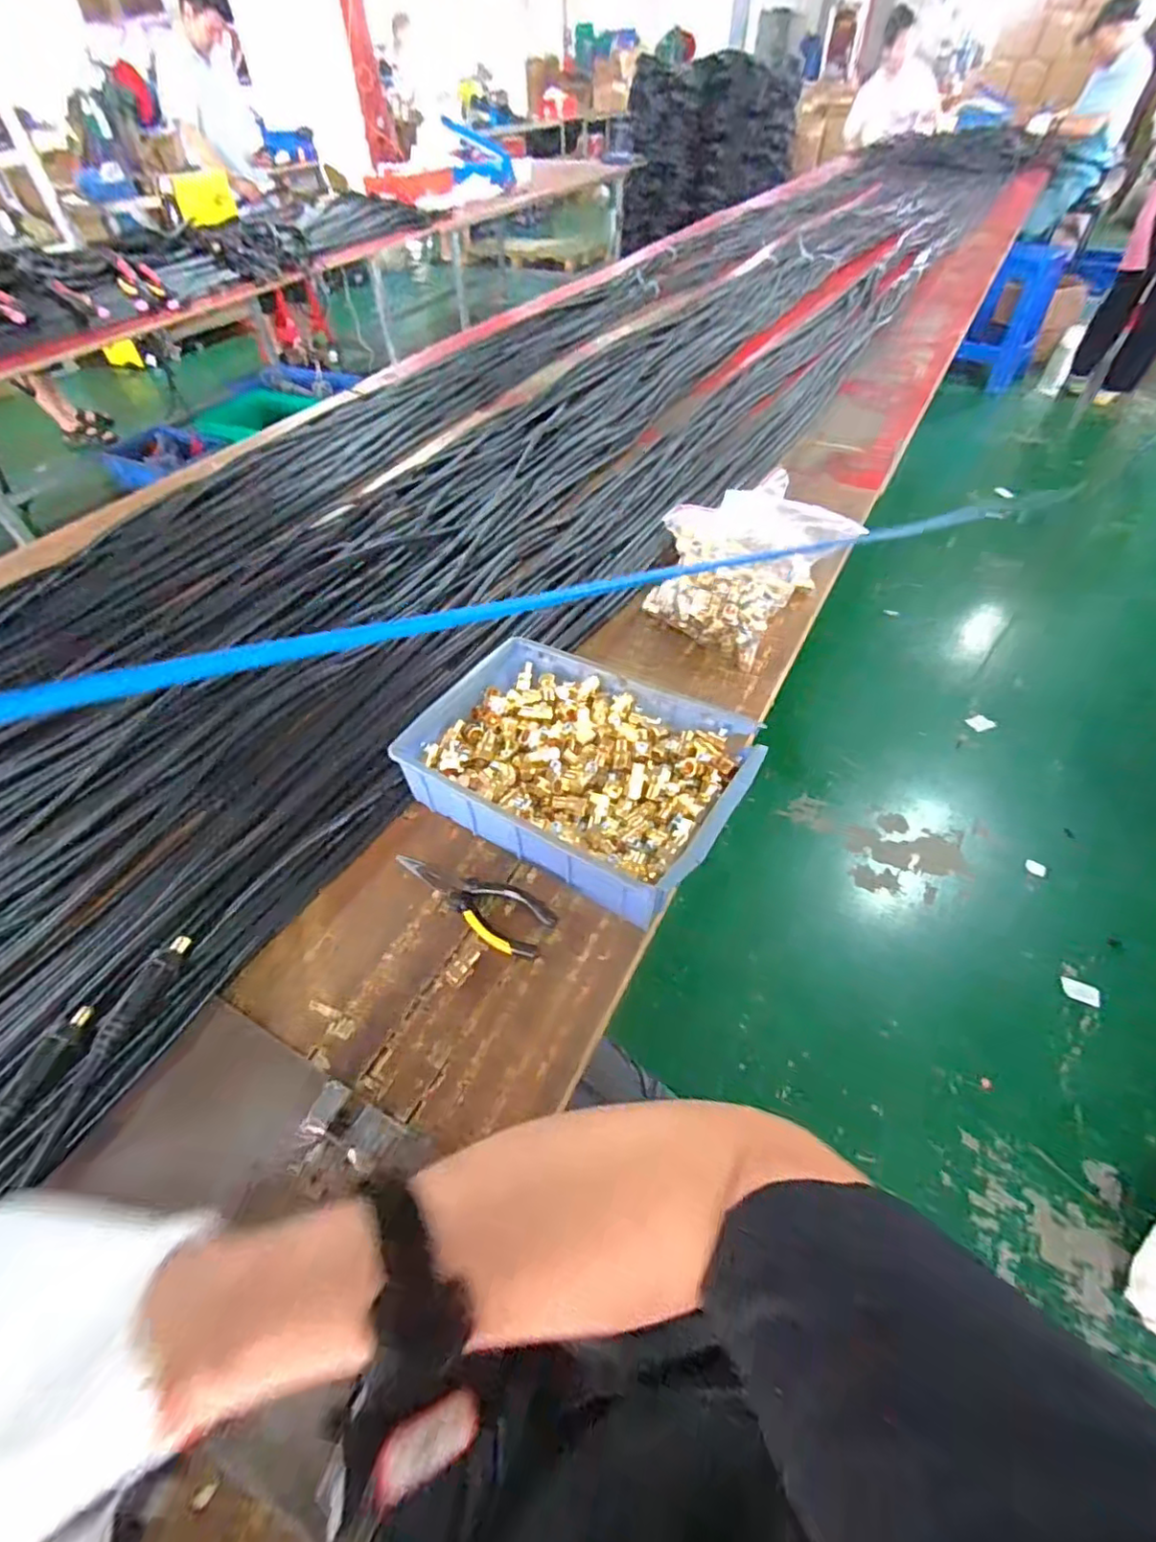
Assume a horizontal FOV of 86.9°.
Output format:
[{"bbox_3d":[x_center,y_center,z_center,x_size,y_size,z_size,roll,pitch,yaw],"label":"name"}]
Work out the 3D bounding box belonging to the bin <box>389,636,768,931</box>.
[{"bbox_3d":[0.003,-0.002,0.600,0.302,0.083,0.216,23,55,21],"label":"bin"}]

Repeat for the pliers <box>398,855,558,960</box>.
[{"bbox_3d":[-0.094,0.110,0.543,0.150,0.016,0.056,23,55,21],"label":"pliers"}]

